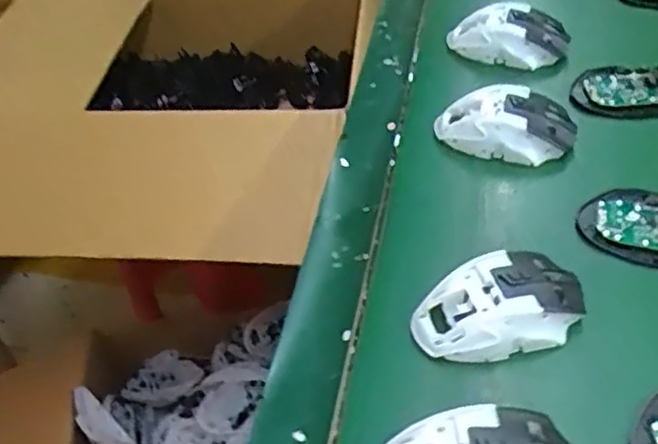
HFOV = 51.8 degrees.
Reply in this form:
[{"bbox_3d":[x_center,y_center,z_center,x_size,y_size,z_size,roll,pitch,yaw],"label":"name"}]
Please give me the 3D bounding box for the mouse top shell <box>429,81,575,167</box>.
[{"bbox_3d":[0.154,-0.087,0.594,0.119,0.040,0.064,6,47,12],"label":"mouse top shell"}]

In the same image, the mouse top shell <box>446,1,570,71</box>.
[{"bbox_3d":[0.183,-0.193,0.691,0.119,0.041,0.066,13,49,18],"label":"mouse top shell"}]

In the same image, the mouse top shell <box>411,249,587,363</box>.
[{"bbox_3d":[0.115,0.058,0.461,0.113,0.036,0.064,-16,47,-10],"label":"mouse top shell"}]

